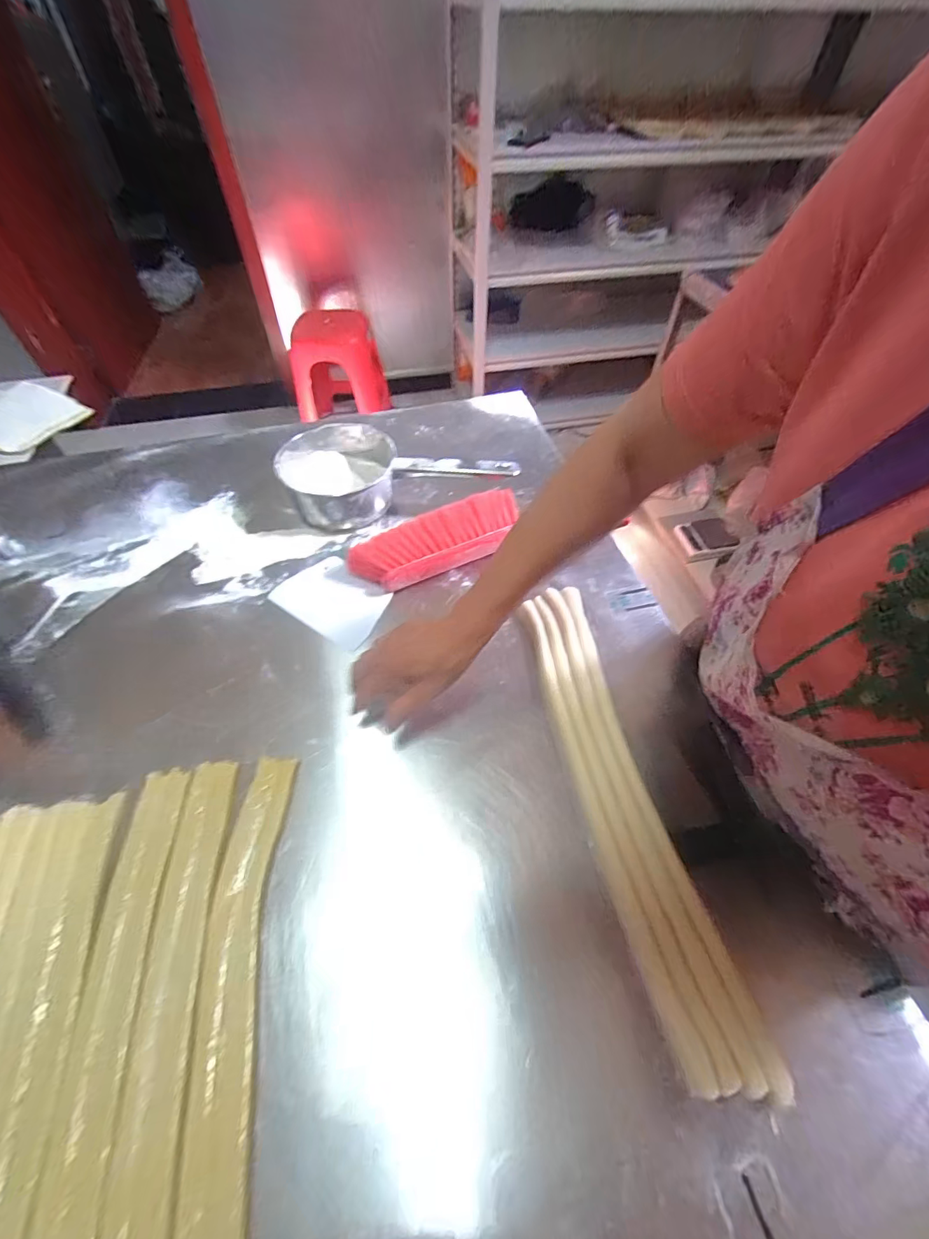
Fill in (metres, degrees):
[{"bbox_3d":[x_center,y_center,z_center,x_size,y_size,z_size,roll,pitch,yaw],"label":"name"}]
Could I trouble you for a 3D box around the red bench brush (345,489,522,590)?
[{"bbox_3d":[-0.030,-0.108,0.617,0.250,0.062,0.077,-20,56,-13],"label":"red bench brush"}]

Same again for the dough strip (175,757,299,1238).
[{"bbox_3d":[-0.183,0.278,0.370,0.053,0.009,0.328,-6,54,-3],"label":"dough strip"}]

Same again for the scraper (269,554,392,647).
[{"bbox_3d":[-0.174,-0.030,0.595,0.149,0.008,0.099,30,59,21],"label":"scraper"}]

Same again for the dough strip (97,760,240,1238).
[{"bbox_3d":[-0.231,0.287,0.362,0.049,0.007,0.345,-8,54,-5],"label":"dough strip"}]

